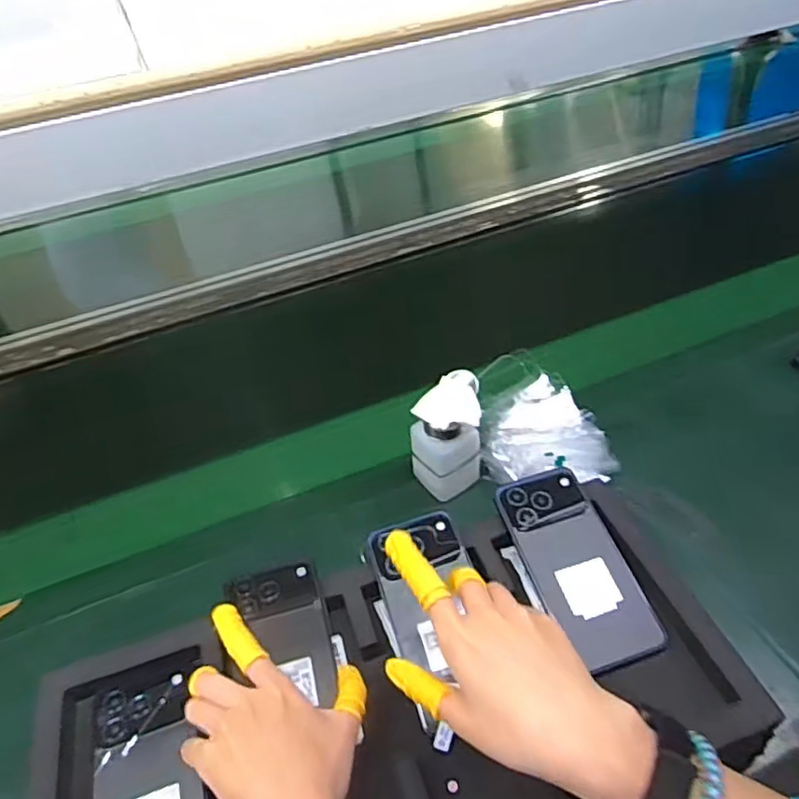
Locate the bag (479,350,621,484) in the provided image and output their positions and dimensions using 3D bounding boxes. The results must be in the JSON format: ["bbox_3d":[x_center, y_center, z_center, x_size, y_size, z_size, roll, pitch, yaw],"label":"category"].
[{"bbox_3d":[0.153,0.020,0.660,0.130,0.046,0.159,-1,43,7],"label":"bag"}]

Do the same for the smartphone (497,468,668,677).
[{"bbox_3d":[0.144,0.131,0.503,0.073,0.011,0.161,-19,58,-13],"label":"smartphone"}]

